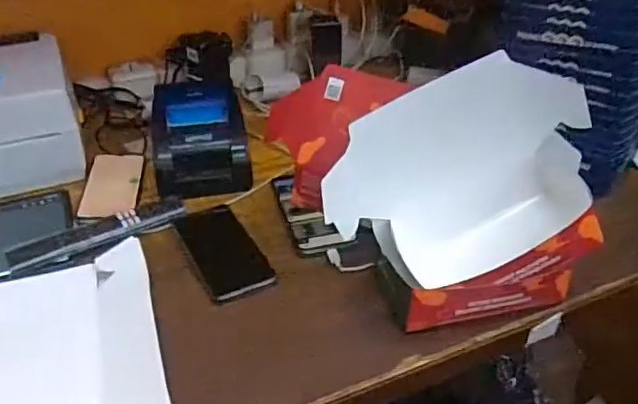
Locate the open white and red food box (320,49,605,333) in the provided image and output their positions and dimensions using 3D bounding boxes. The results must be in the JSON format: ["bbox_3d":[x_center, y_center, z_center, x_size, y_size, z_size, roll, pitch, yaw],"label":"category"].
[{"bbox_3d":[0.145,-0.001,0.572,0.252,0.214,0.142,-5,35,-7],"label":"open white and red food box"}]

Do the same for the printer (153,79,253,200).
[{"bbox_3d":[-0.167,-0.090,0.805,0.122,0.101,0.149,-8,35,-11],"label":"printer"}]

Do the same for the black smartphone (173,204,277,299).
[{"bbox_3d":[-0.112,0.053,0.667,0.074,0.012,0.152,-17,38,-23],"label":"black smartphone"}]

